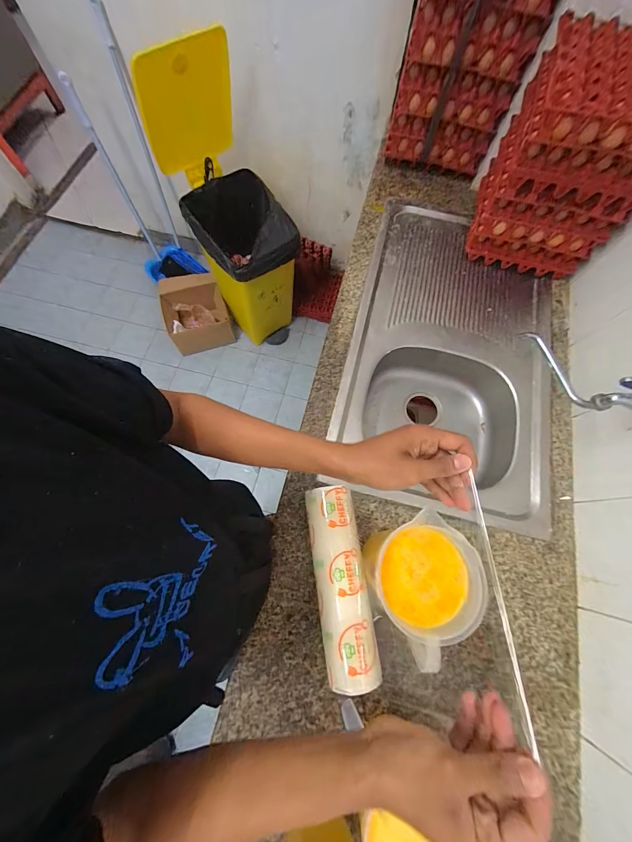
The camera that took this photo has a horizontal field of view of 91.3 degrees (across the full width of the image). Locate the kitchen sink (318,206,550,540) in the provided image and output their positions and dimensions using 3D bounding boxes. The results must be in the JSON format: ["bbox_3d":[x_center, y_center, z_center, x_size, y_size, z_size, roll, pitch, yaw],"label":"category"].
[{"bbox_3d":[0.342,-0.177,0.844,0.482,0.149,0.835,13,71,2],"label":"kitchen sink"}]

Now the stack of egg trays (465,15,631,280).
[{"bbox_3d":[0.568,-0.574,0.722,0.269,0.375,0.243,16,71,3],"label":"stack of egg trays"}]

